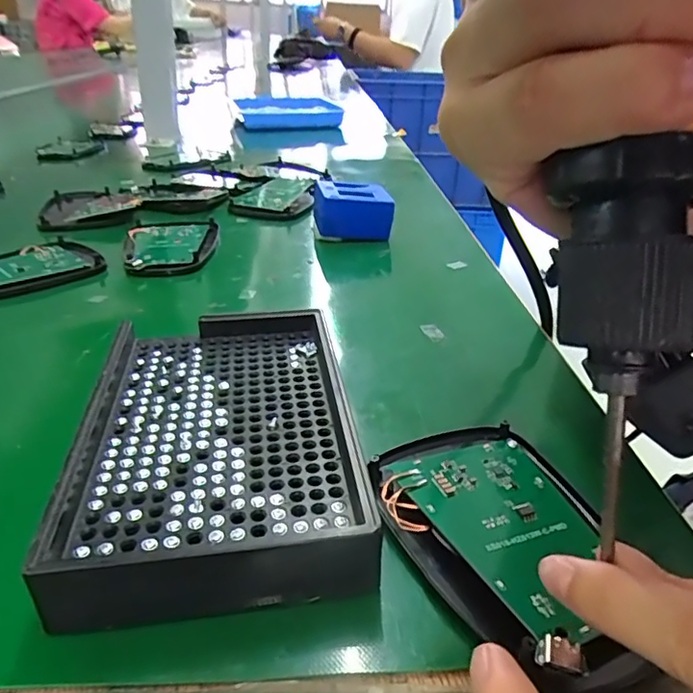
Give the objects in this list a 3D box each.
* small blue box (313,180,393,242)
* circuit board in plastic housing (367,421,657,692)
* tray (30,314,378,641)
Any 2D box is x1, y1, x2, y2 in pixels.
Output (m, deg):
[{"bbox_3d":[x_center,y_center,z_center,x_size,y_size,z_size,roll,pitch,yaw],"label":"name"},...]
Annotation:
[{"bbox_3d":[0.003,-0.100,0.427,0.056,0.038,0.046,-1,29,-10],"label":"small blue box"},{"bbox_3d":[0.046,0.056,0.173,0.062,0.013,0.102,-3,30,-13],"label":"circuit board in plastic housing"},{"bbox_3d":[-0.046,0.030,0.203,0.090,0.022,0.142,-1,29,-10],"label":"tray"}]

